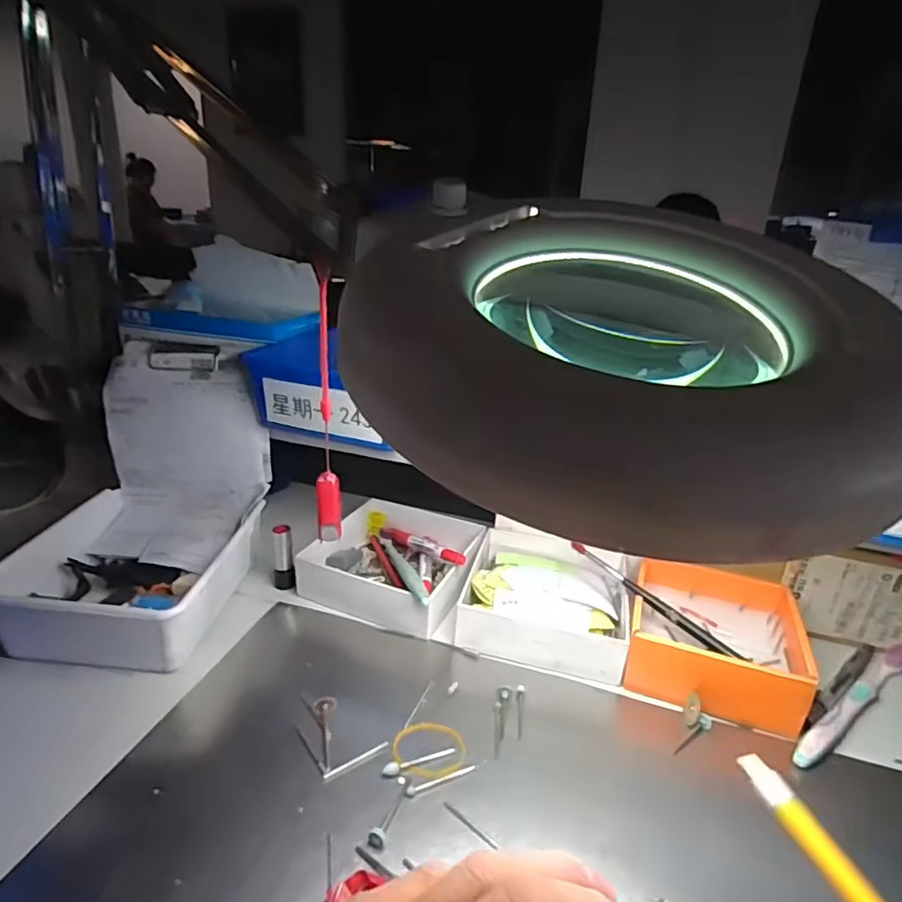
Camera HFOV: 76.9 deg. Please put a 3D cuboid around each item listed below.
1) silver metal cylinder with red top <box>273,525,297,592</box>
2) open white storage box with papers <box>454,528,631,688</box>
[{"bbox_3d":[-0.152,0.097,0.516,0.018,0.058,0.020,-6,24,-20],"label":"silver metal cylinder with red top"},{"bbox_3d":[0.085,0.120,0.498,0.135,0.038,0.146,8,23,11],"label":"open white storage box with papers"}]

